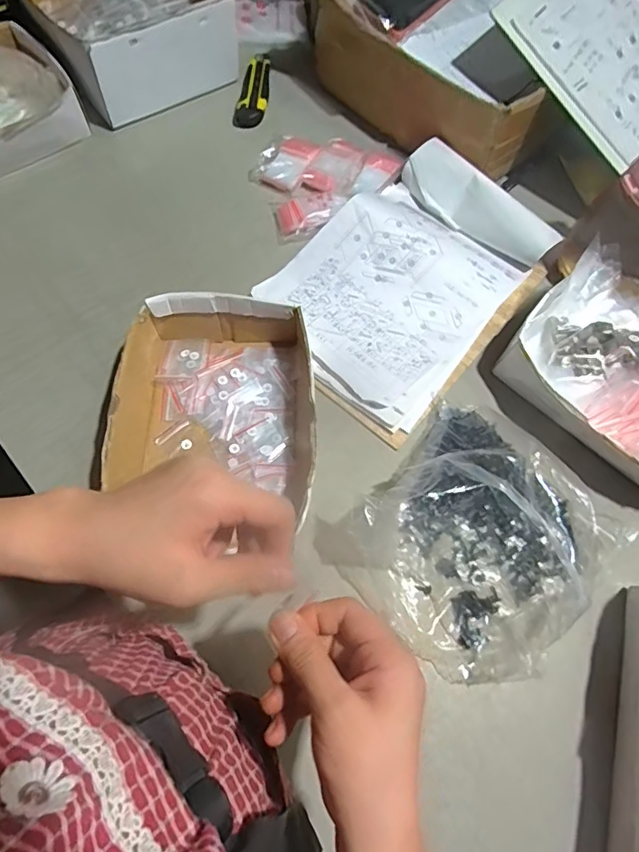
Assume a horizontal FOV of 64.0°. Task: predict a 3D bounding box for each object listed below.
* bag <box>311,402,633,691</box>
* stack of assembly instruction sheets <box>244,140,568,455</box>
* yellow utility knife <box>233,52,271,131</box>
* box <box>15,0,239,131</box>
[{"bbox_3d":[0.143,0.095,0.452,0.219,0.091,0.210,-38,75,-16],"label":"bag"},{"bbox_3d":[0.102,-0.171,0.584,0.233,0.041,0.326,41,72,12],"label":"stack of assembly instruction sheets"},{"bbox_3d":[-0.090,-0.467,0.704,0.040,0.018,0.144,6,68,-1],"label":"yellow utility knife"},{"bbox_3d":[-0.283,-0.563,0.678,0.215,0.132,0.313,-34,74,-15],"label":"box"}]

